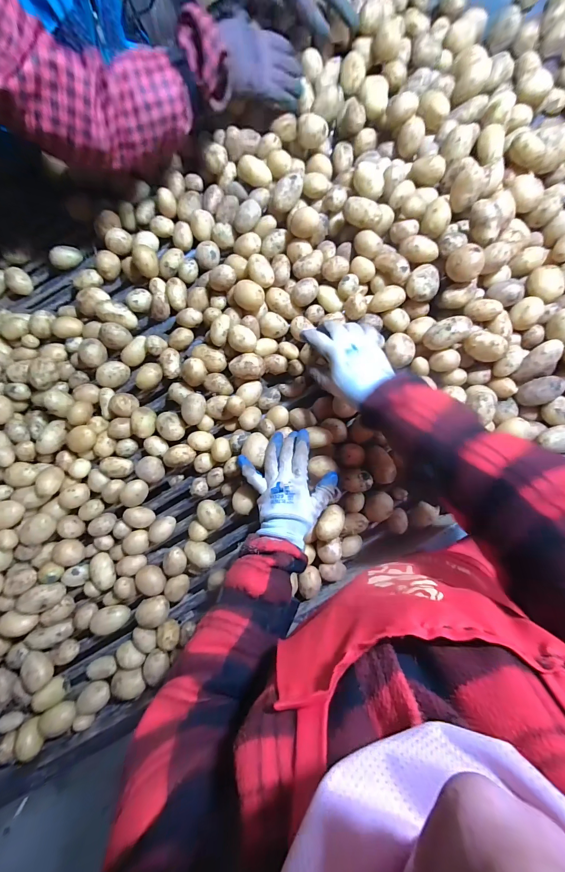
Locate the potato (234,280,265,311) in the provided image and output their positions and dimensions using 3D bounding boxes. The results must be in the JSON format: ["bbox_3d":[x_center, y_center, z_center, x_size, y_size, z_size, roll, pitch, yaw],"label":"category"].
[{"bbox_3d":[-0.054,-0.233,0.529,0.046,0.036,0.045,0,89,6],"label":"potato"}]

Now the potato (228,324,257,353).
[{"bbox_3d":[-0.067,-0.160,0.527,0.048,0.033,0.039,32,92,5],"label":"potato"}]

